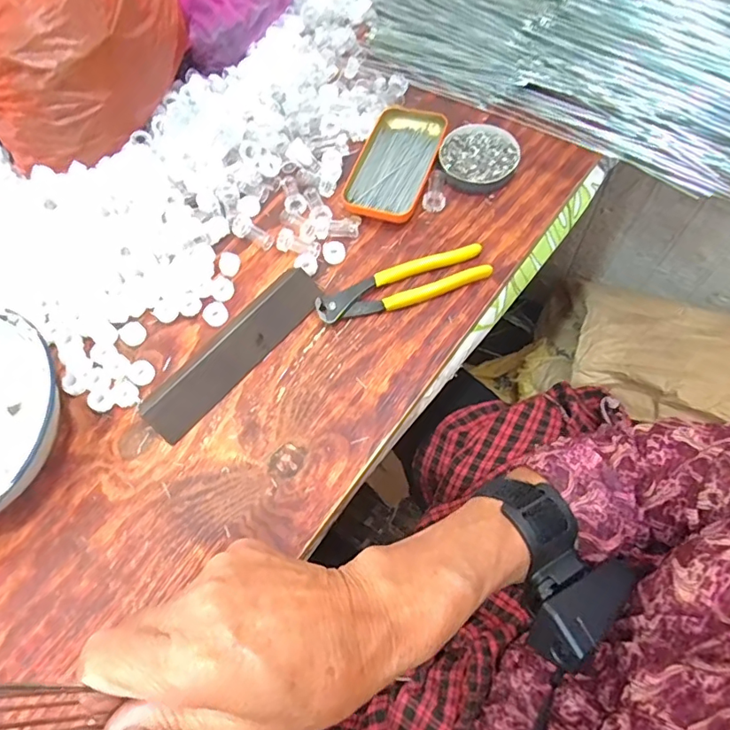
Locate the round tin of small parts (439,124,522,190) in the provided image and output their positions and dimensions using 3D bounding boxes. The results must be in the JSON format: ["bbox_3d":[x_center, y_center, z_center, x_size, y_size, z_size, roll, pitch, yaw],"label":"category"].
[{"bbox_3d":[0.120,-0.222,0.542,0.080,0.016,0.081,-2,66,5],"label":"round tin of small parts"}]

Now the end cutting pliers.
[{"bbox_3d":[0.035,-0.076,0.485,0.163,0.020,0.037,-18,65,-2],"label":"end cutting pliers"}]

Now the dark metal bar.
[{"bbox_3d":[-0.122,-0.018,0.468,0.049,0.024,0.191,38,75,20],"label":"dark metal bar"}]

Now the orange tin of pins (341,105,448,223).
[{"bbox_3d":[0.030,-0.215,0.542,0.082,0.017,0.146,17,69,13],"label":"orange tin of pins"}]

